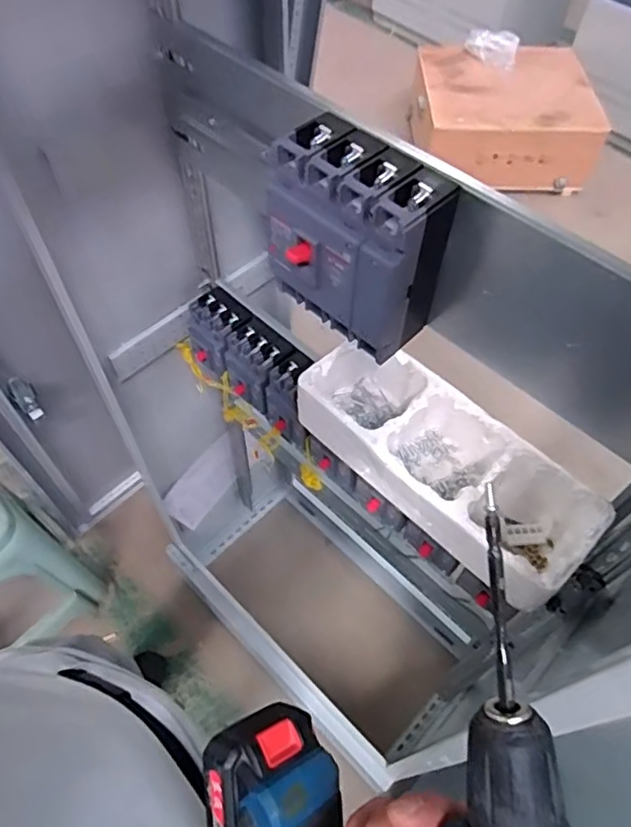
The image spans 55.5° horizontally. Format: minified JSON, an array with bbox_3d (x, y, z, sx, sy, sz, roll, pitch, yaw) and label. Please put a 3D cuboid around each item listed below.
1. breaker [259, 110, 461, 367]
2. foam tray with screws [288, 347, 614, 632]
[{"bbox_3d":[0.030,-0.147,0.531,0.146,0.152,0.093,36,65,20],"label":"breaker"},{"bbox_3d":[0.140,0.051,0.672,0.336,0.083,0.135,40,66,21],"label":"foam tray with screws"}]

